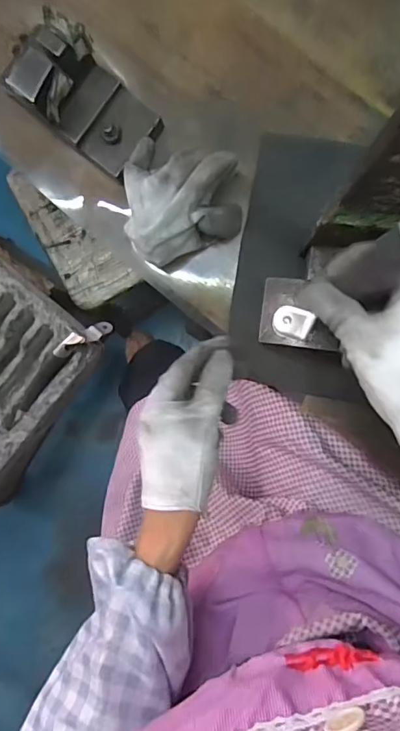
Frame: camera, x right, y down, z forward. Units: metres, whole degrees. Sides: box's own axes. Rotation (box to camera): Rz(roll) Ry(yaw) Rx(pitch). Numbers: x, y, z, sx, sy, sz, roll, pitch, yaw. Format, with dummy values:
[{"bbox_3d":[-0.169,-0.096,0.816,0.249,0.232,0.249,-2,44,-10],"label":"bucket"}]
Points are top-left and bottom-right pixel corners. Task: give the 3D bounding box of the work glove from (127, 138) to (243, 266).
[{"bbox_3d":[-0.013,-0.123,0.394,0.088,0.064,0.084,4,91,4],"label":"work glove"}]

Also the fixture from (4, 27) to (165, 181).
[{"bbox_3d":[-0.087,-0.205,0.393,0.091,0.076,0.062,34,93,3],"label":"fixture"}]

